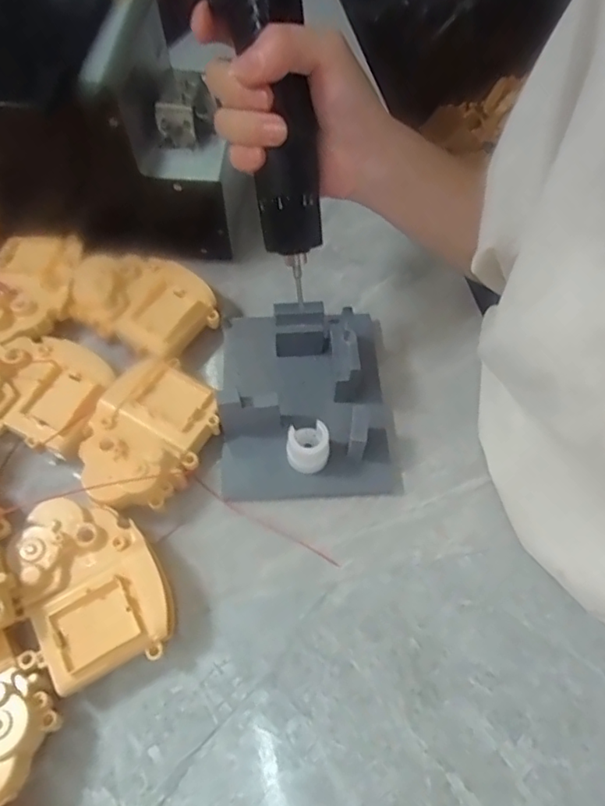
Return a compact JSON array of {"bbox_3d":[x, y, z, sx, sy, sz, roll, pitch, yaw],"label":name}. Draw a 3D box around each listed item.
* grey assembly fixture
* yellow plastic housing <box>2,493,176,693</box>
[{"bbox_3d":[0.000,-0.013,0.361,0.116,0.051,0.140,-3,62,-1],"label":"grey assembly fixture"},{"bbox_3d":[-0.114,0.099,0.307,0.075,0.039,0.100,-21,64,-10],"label":"yellow plastic housing"}]

